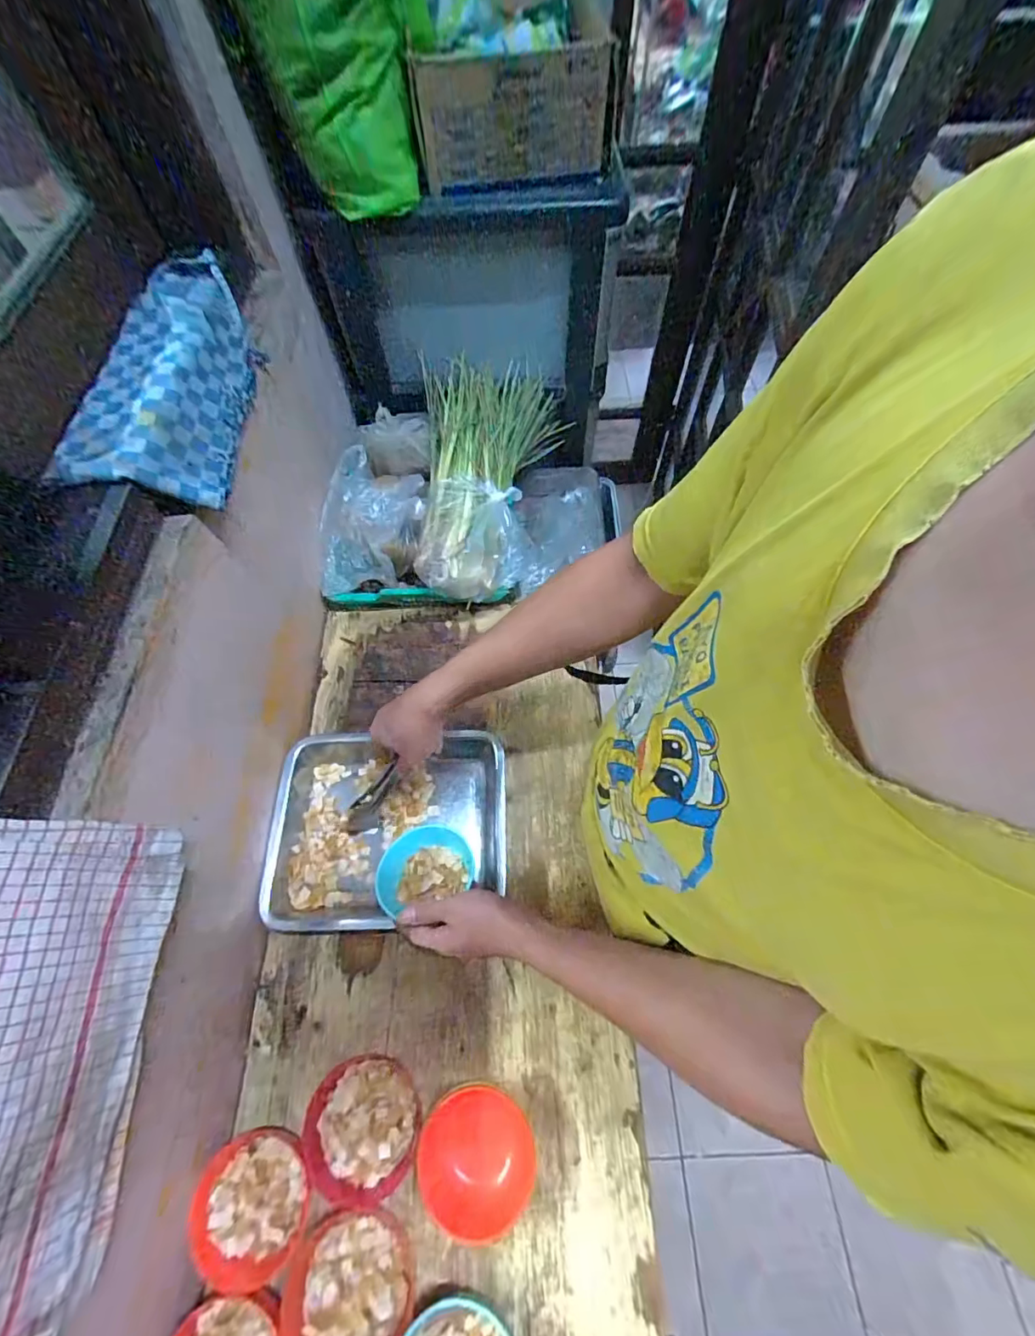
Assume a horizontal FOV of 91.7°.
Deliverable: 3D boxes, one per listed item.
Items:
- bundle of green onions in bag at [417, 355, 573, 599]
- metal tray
[{"bbox_3d":[-0.076,-0.323,0.878,0.227,0.121,0.472,10,63,6],"label":"bundle of green onions in bag"},{"bbox_3d":[-0.167,0.207,0.666,0.297,0.035,0.240,-1,62,0],"label":"metal tray"}]

